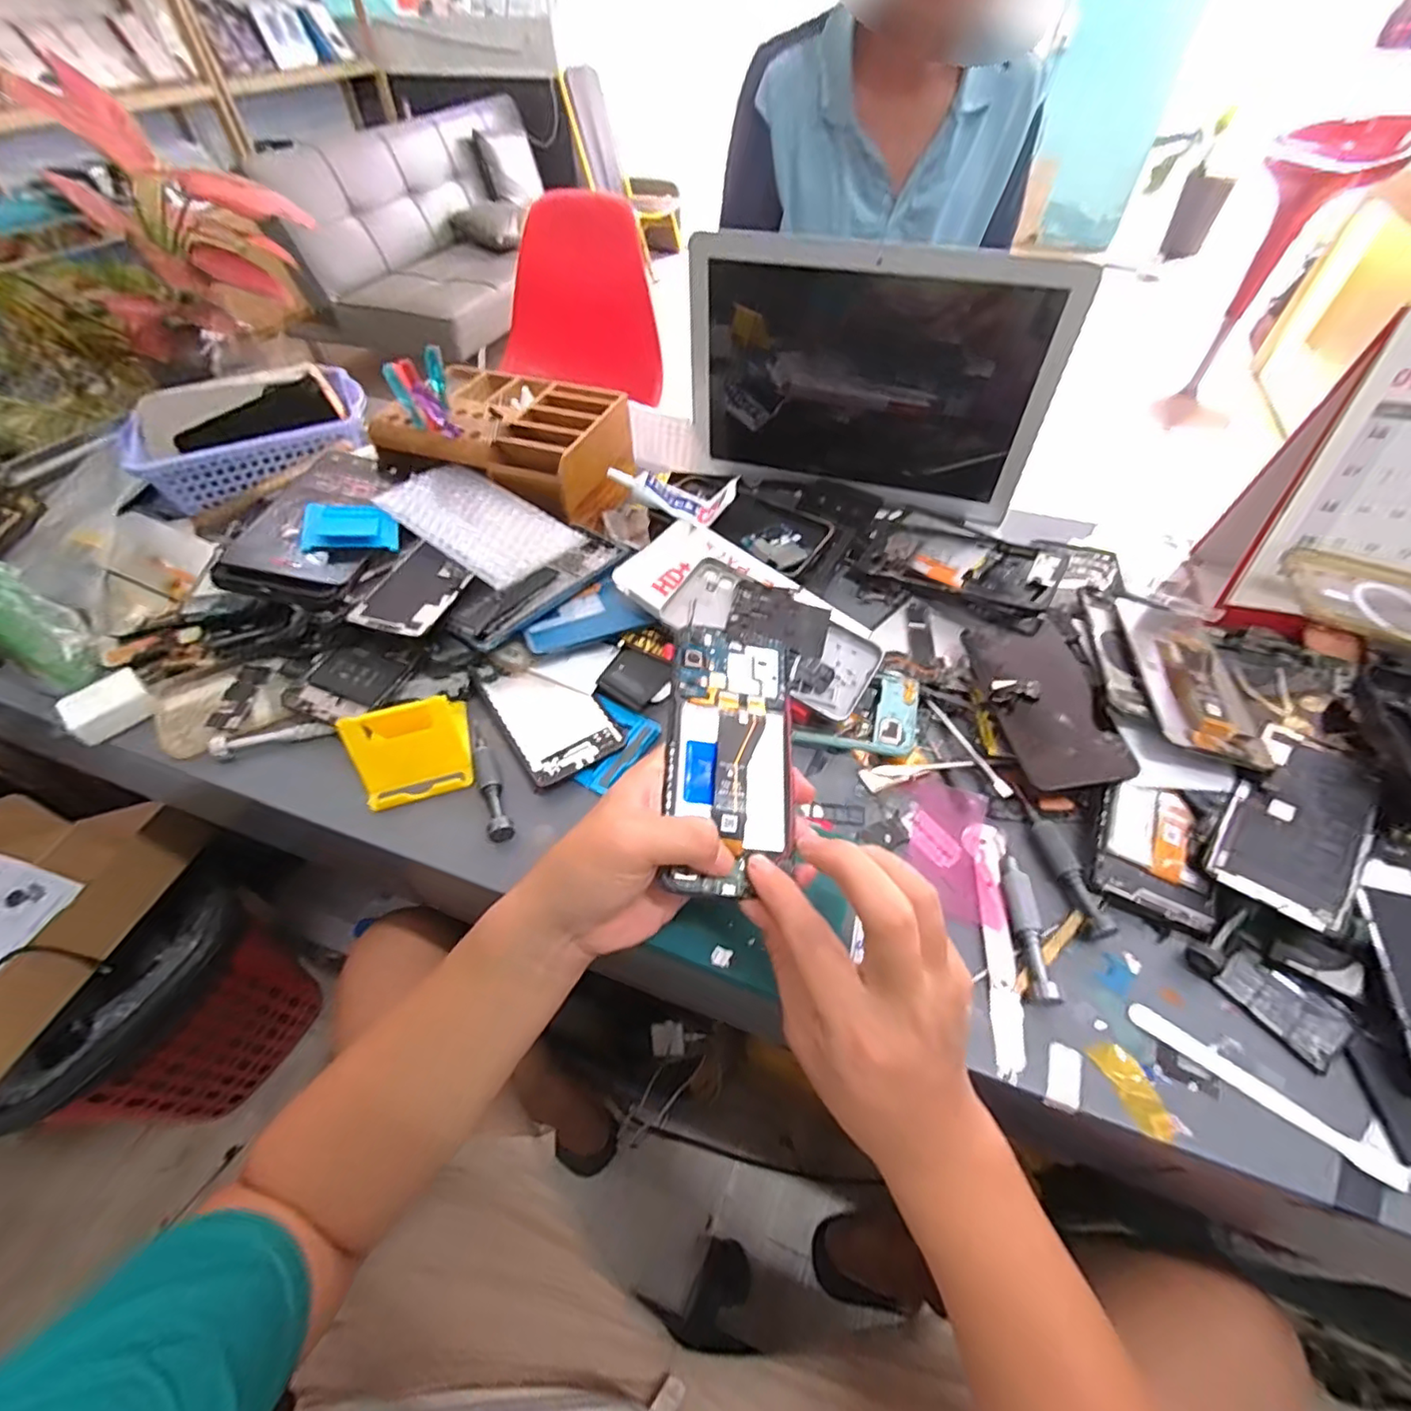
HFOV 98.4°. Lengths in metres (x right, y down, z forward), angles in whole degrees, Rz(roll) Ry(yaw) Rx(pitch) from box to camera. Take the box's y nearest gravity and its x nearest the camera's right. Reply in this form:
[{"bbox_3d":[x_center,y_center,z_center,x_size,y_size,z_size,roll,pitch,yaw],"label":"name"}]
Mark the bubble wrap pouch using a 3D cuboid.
[{"bbox_3d":[-0.197,-0.163,0.531,0.171,0.014,0.092,33,60,20],"label":"bubble wrap pouch"}]

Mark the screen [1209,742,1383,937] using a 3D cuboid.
[{"bbox_3d":[0.362,0.072,0.371,0.065,0.011,0.128,32,58,25],"label":"screen"}]

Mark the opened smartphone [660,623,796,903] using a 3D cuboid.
[{"bbox_3d":[0.016,0.025,0.347,0.071,0.011,0.158,6,62,-10],"label":"opened smartphone"}]

